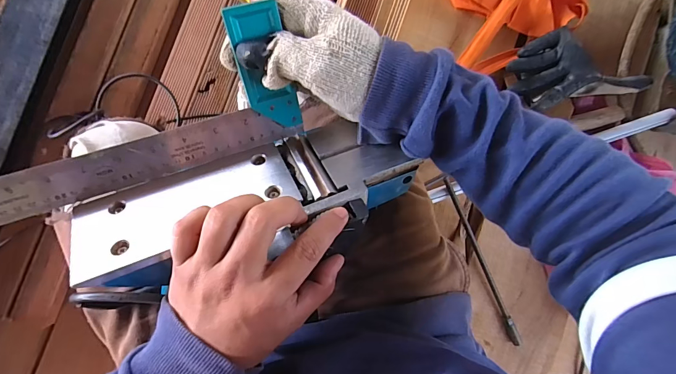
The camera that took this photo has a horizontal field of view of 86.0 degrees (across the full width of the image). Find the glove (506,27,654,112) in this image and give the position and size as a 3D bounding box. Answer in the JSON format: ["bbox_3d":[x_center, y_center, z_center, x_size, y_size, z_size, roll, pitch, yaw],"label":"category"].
[{"bbox_3d":[0.349,-0.181,0.543,0.175,0.051,0.115,-12,90,-8],"label":"glove"}]

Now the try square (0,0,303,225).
[{"bbox_3d":[-0.173,-0.042,0.260,0.296,0.015,0.108,-19,128,-13],"label":"try square"}]

